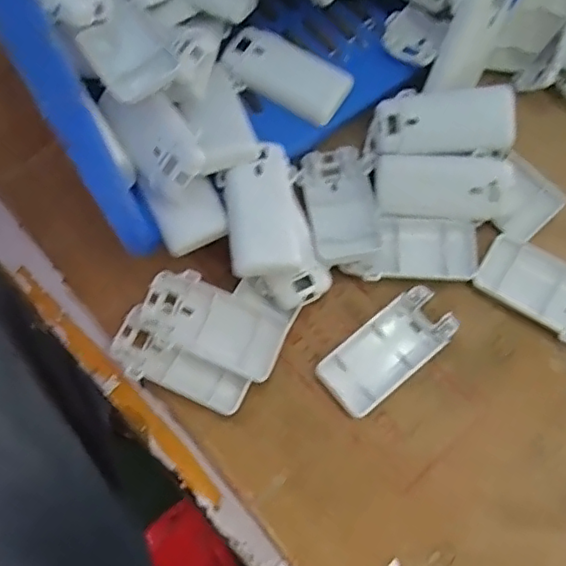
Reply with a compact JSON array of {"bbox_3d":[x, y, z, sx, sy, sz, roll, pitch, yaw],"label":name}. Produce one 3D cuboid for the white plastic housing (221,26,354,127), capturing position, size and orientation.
[{"bbox_3d":[0.002,-0.154,0.436,0.093,0.016,0.042,31,76,11],"label":"white plastic housing"}]

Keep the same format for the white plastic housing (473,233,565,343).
[{"bbox_3d":[0.186,0.007,0.419,0.097,0.018,0.050,30,76,11],"label":"white plastic housing"}]

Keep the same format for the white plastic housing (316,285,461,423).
[{"bbox_3d":[0.073,0.047,0.412,0.098,0.014,0.046,-39,75,-10],"label":"white plastic housing"}]

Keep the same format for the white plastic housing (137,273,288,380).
[{"bbox_3d":[-0.047,0.028,0.404,0.095,0.019,0.049,27,83,6],"label":"white plastic housing"}]

